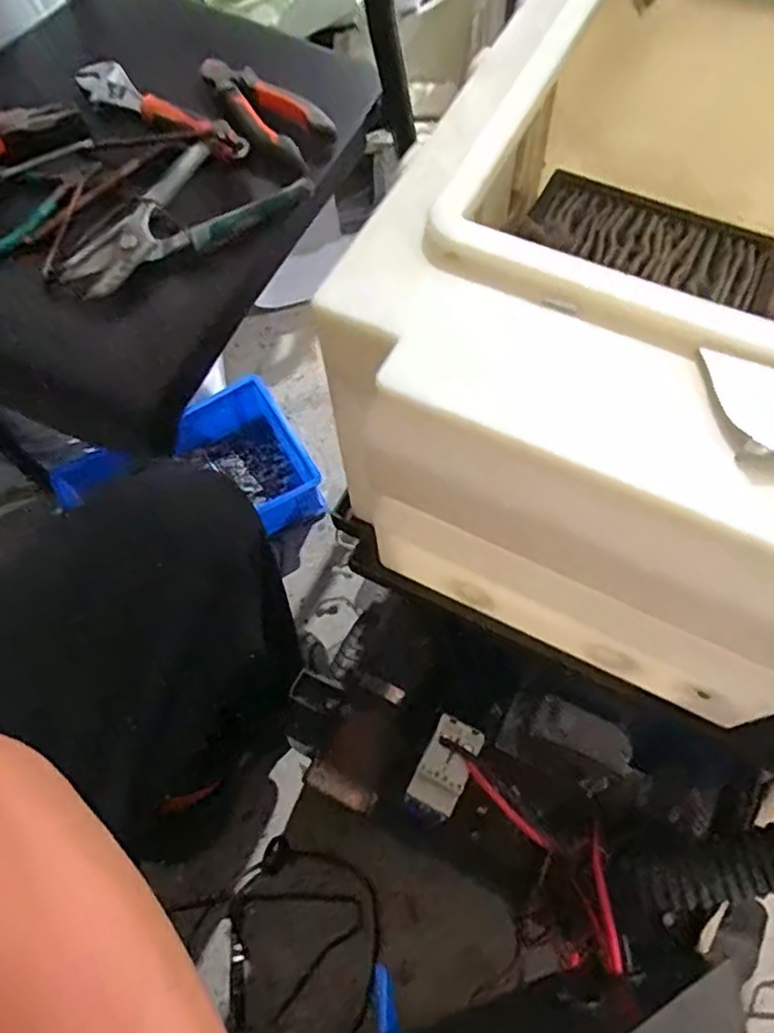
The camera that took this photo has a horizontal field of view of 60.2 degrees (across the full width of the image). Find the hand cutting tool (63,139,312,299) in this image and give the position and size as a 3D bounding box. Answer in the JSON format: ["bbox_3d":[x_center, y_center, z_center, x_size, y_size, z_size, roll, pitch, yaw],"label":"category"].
[{"bbox_3d":[-0.160,-0.233,0.504,0.188,0.023,0.083,-28,67,-11],"label":"hand cutting tool"}]

